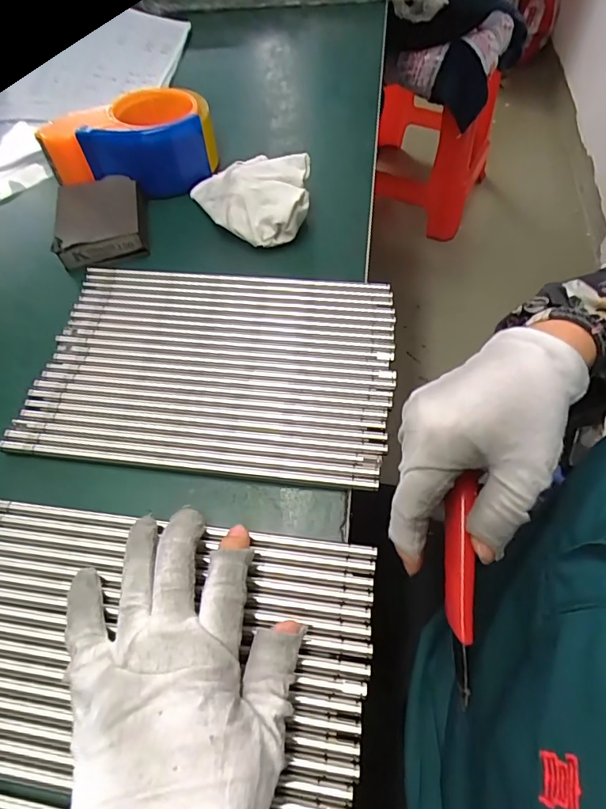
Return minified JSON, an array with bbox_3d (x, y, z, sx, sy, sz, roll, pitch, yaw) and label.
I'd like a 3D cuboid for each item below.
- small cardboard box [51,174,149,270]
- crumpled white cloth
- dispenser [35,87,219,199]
[{"bbox_3d":[-0.175,-0.159,0.402,0.073,0.024,0.085,-12,60,-5],"label":"small cardboard box"},{"bbox_3d":[-0.042,-0.182,0.399,0.107,0.042,0.080,39,68,22],"label":"crumpled white cloth"},{"bbox_3d":[-0.154,-0.239,0.427,0.145,0.063,0.080,-12,60,-5],"label":"dispenser"}]

